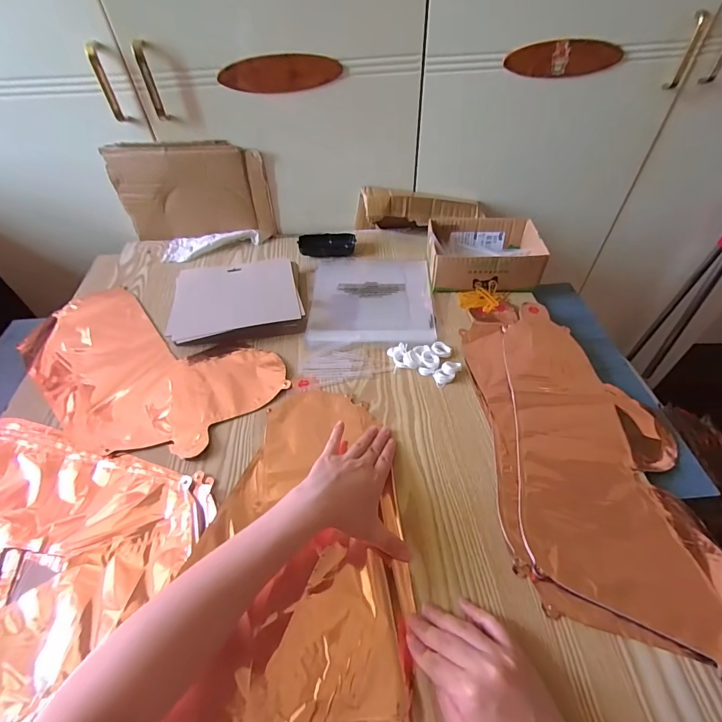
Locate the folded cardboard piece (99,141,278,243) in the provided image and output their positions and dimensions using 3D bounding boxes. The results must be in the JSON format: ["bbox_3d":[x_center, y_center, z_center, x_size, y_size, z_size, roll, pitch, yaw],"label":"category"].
[{"bbox_3d":[-0.315,-0.313,0.731,0.276,0.171,0.023,-2,47,-1],"label":"folded cardboard piece"}]

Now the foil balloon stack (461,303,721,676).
[{"bbox_3d":[0.263,0.087,0.464,0.219,0.027,0.427,0,47,1],"label":"foil balloon stack"}]

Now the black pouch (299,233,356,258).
[{"bbox_3d":[-0.066,-0.228,0.753,0.108,0.026,0.044,-2,47,-2],"label":"black pouch"}]

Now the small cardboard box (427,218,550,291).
[{"bbox_3d":[0.209,-0.187,0.669,0.180,0.060,0.140,0,47,1],"label":"small cardboard box"}]

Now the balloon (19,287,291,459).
[{"bbox_3d":[-0.334,0.003,0.572,0.415,0.021,0.232,28,53,24],"label":"balloon"}]

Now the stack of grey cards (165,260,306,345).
[{"bbox_3d":[-0.205,-0.104,0.637,0.196,0.030,0.154,-10,48,-9],"label":"stack of grey cards"}]

